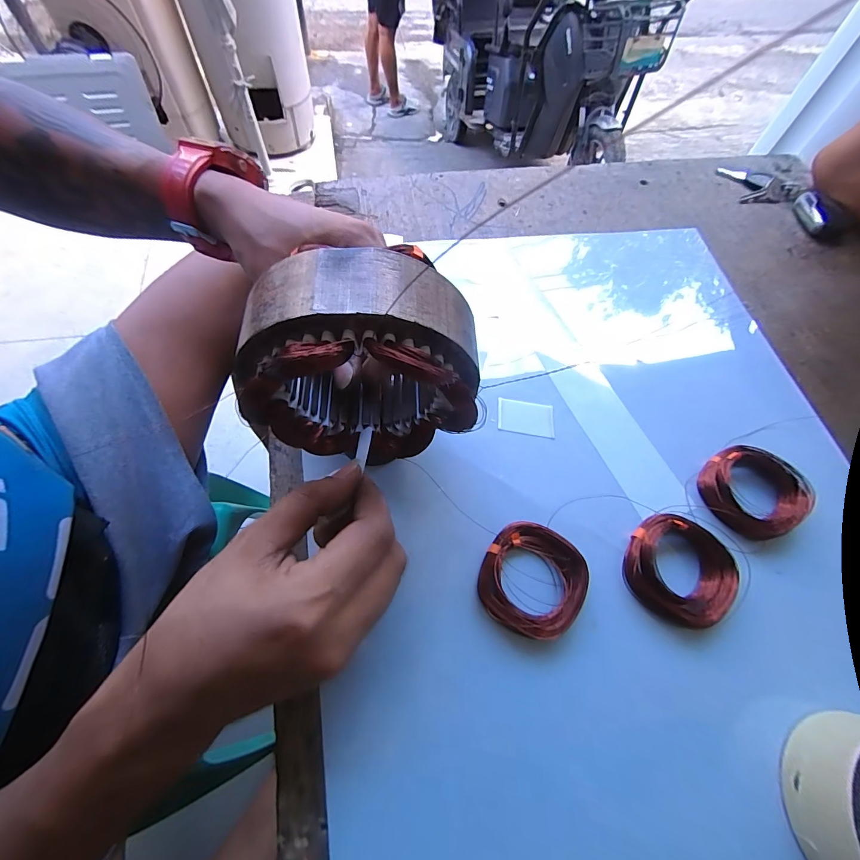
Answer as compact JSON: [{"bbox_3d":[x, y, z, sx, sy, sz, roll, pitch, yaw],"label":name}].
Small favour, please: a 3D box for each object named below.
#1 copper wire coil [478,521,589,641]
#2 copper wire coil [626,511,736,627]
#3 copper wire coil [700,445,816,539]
[{"bbox_3d":[0.063,0.091,0.235,0.060,0.010,0.064,1,64,-3],"label":"copper wire coil"},{"bbox_3d":[0.157,0.089,0.243,0.057,0.021,0.064,26,65,9],"label":"copper wire coil"},{"bbox_3d":[0.228,0.041,0.269,0.061,0.020,0.059,1,64,-3],"label":"copper wire coil"}]

